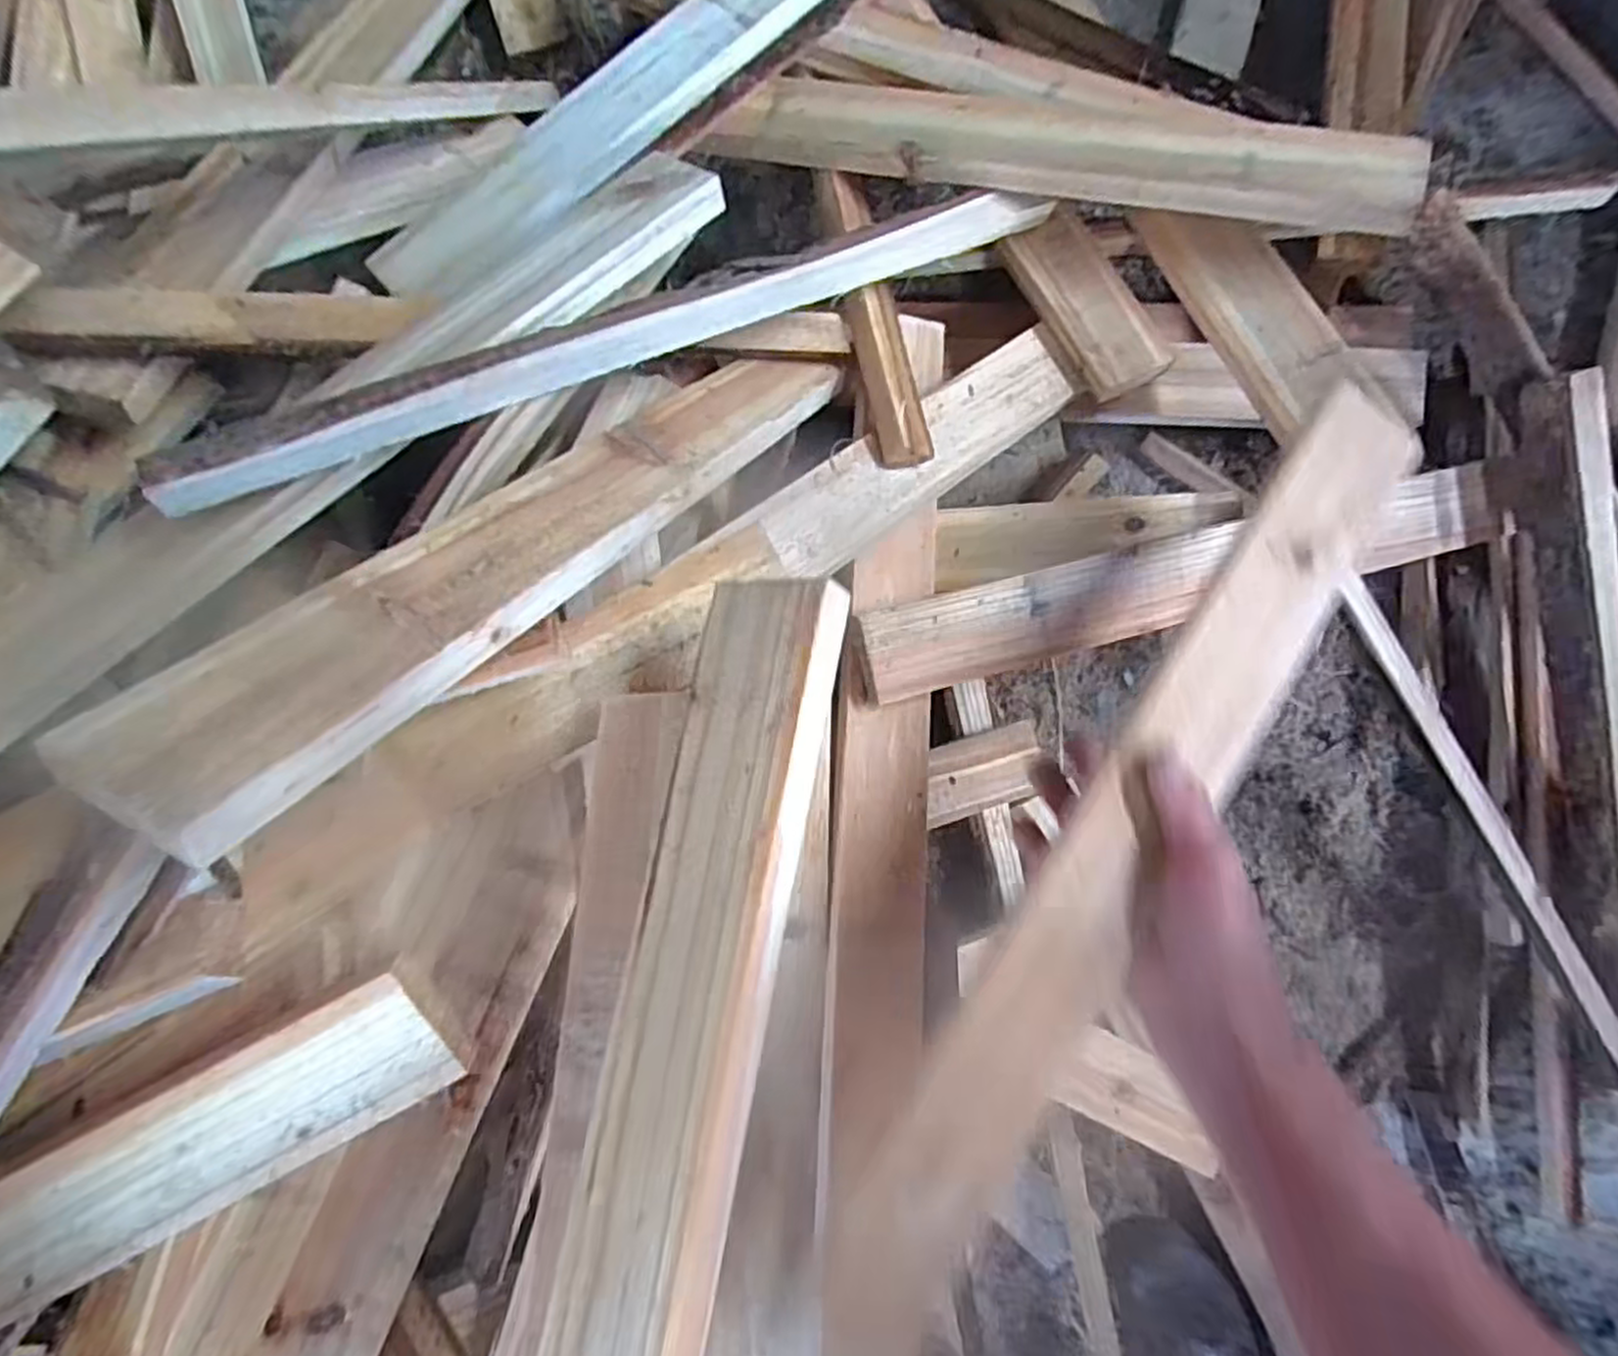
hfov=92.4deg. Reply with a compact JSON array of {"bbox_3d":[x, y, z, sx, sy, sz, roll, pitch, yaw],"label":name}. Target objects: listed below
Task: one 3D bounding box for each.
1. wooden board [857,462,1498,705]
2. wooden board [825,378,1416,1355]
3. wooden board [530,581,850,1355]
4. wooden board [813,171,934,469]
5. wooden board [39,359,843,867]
[{"bbox_3d":[0.229,-0.060,0.463,0.418,0.015,0.052,-15,88,-9],"label":"wooden board"},{"bbox_3d":[0.143,0.068,0.343,0.049,0.011,0.475,34,82,7],"label":"wooden board"},{"bbox_3d":[-0.051,0.174,0.239,0.058,0.024,0.425,9,78,8],"label":"wooden board"},{"bbox_3d":[0.037,-0.220,0.465,0.031,0.020,0.211,-13,73,8],"label":"wooden board"},{"bbox_3d":[-0.091,-0.073,0.322,0.053,0.374,0.016,30,133,7],"label":"wooden board"}]

